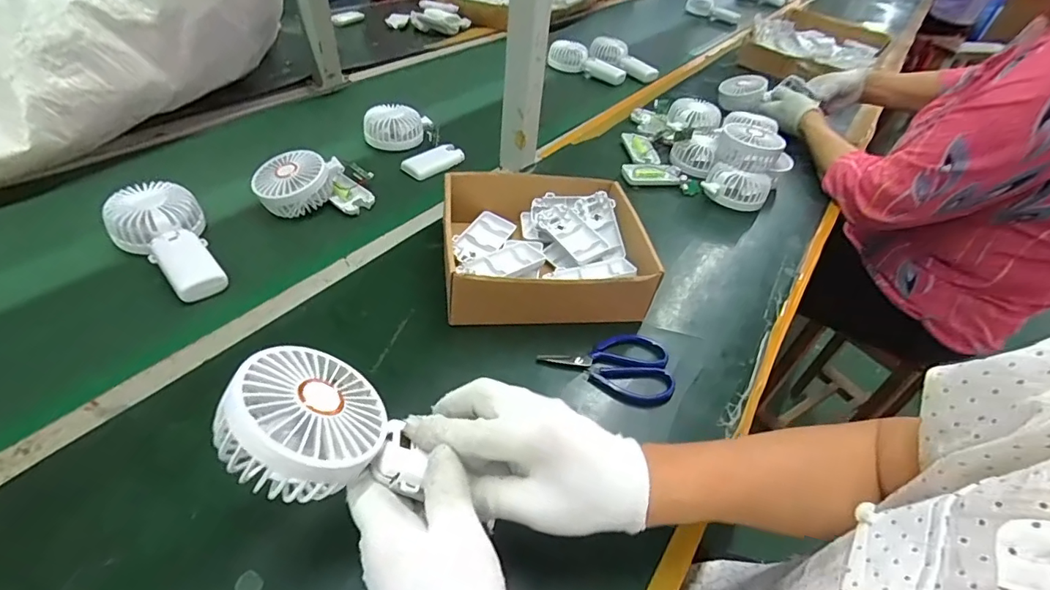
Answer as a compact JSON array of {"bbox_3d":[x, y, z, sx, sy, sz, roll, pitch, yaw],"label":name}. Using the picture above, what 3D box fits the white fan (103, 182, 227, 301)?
[{"bbox_3d":[-0.374,-0.059,0.515,0.087,0.048,0.162,-26,53,-34],"label":"white fan"}]

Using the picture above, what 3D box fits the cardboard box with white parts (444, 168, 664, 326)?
[{"bbox_3d":[0.019,-0.052,0.547,0.209,0.072,0.186,0,43,-12],"label":"cardboard box with white parts"}]

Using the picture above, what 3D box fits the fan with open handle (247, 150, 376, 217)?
[{"bbox_3d":[-0.263,-0.140,0.614,0.135,0.058,0.069,-12,46,-23],"label":"fan with open handle"}]

